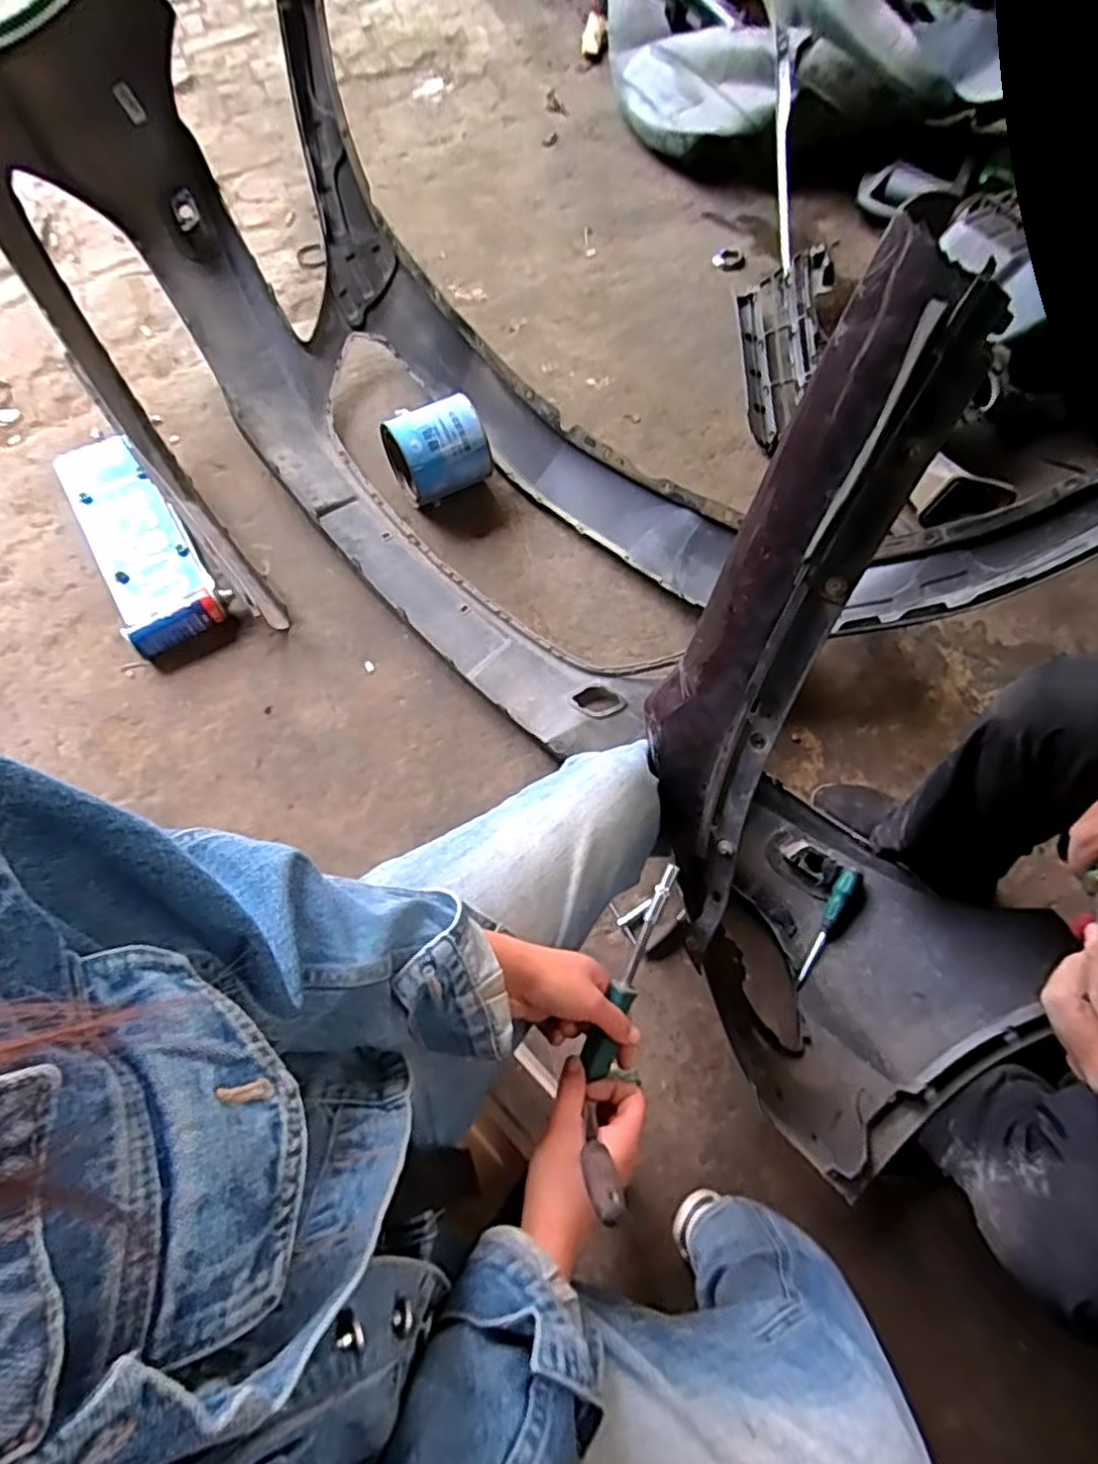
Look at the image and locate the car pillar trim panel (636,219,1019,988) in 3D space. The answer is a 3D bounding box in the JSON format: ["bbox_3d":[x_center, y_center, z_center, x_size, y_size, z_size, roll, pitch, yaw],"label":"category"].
[{"bbox_3d":[0.186,-0.073,0.623,0.130,0.602,0.078,19,33,7],"label":"car pillar trim panel"}]

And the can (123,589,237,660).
[{"bbox_3d":[-0.631,-0.192,1.206,0.186,0.059,0.062,-32,73,-11],"label":"can"}]

